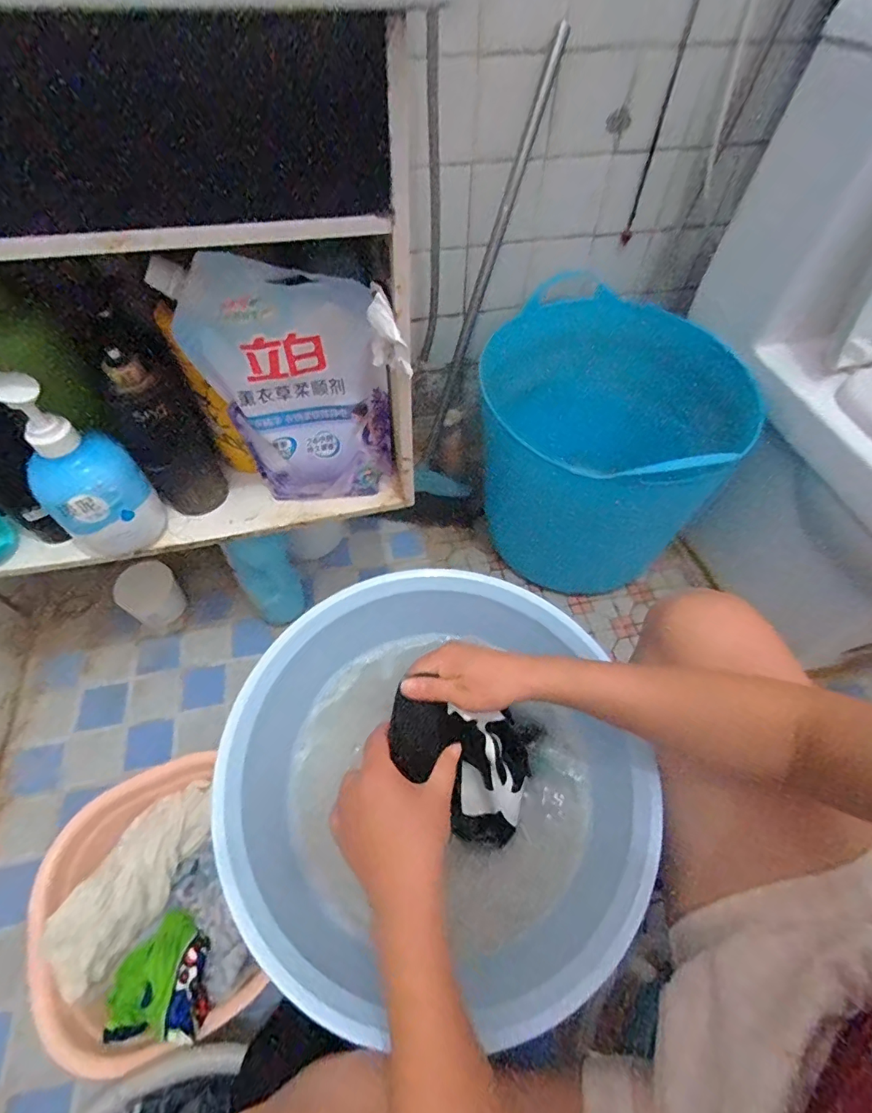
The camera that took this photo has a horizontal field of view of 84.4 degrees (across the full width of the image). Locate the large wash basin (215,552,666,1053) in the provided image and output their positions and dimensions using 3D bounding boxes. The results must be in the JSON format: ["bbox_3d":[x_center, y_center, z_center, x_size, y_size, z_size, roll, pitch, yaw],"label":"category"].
[{"bbox_3d":[-0.001,0.211,0.488,0.373,0.124,0.381,0,56,-1],"label":"large wash basin"}]

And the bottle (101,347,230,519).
[{"bbox_3d":[-0.283,-0.123,0.509,0.070,0.162,0.065,-9,57,-7],"label":"bottle"}]

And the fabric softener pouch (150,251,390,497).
[{"bbox_3d":[-0.135,-0.156,0.477,0.178,0.230,0.054,-11,57,-8],"label":"fabric softener pouch"}]

